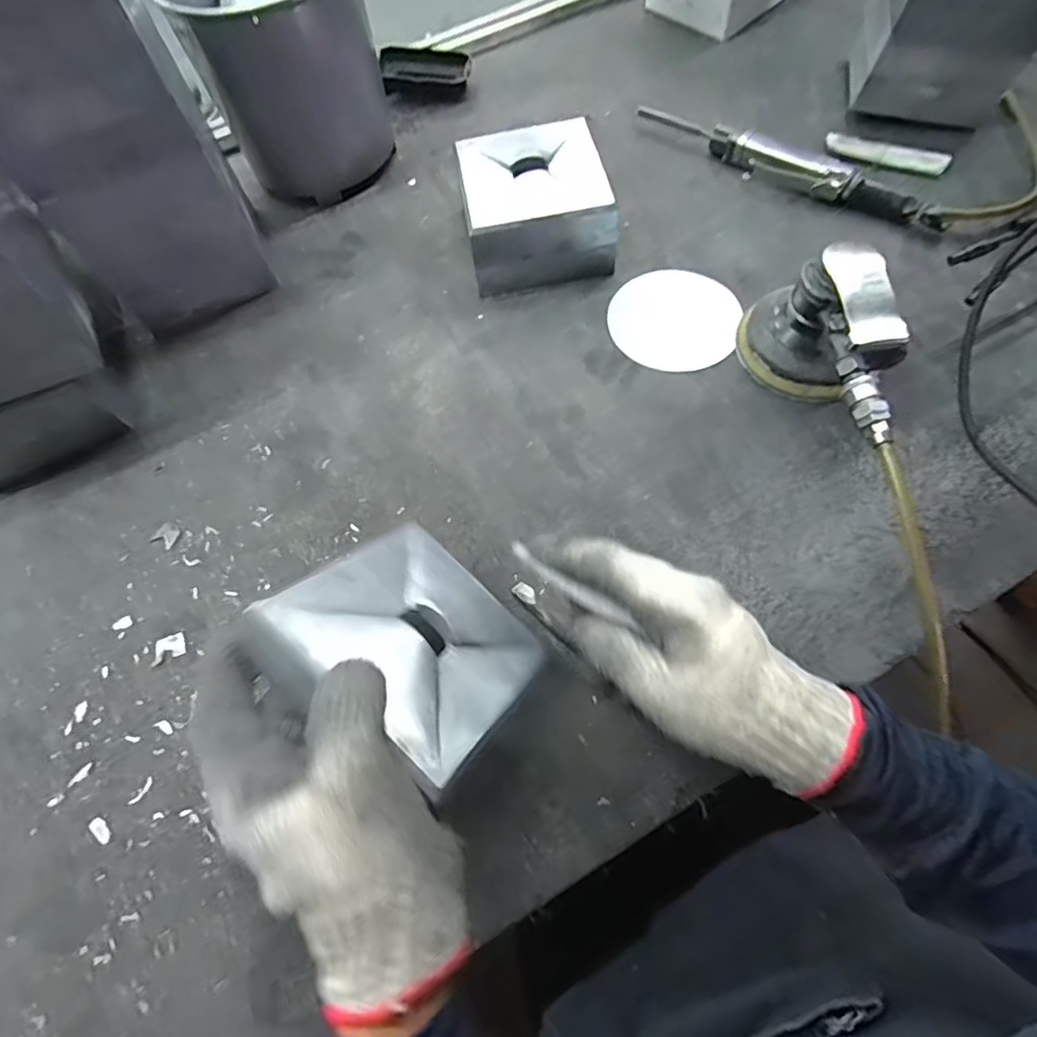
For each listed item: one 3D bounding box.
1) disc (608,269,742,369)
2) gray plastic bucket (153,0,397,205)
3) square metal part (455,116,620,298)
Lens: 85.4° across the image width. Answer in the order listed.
[{"bbox_3d":[0.139,-0.179,0.508,0.113,0.007,0.099,13,74,13],"label":"disc"},{"bbox_3d":[-0.225,-0.443,0.563,0.170,0.175,0.154,-11,64,-2],"label":"gray plastic bucket"},{"bbox_3d":[0.011,-0.290,0.526,0.132,0.073,0.128,-12,64,-2],"label":"square metal part"}]

